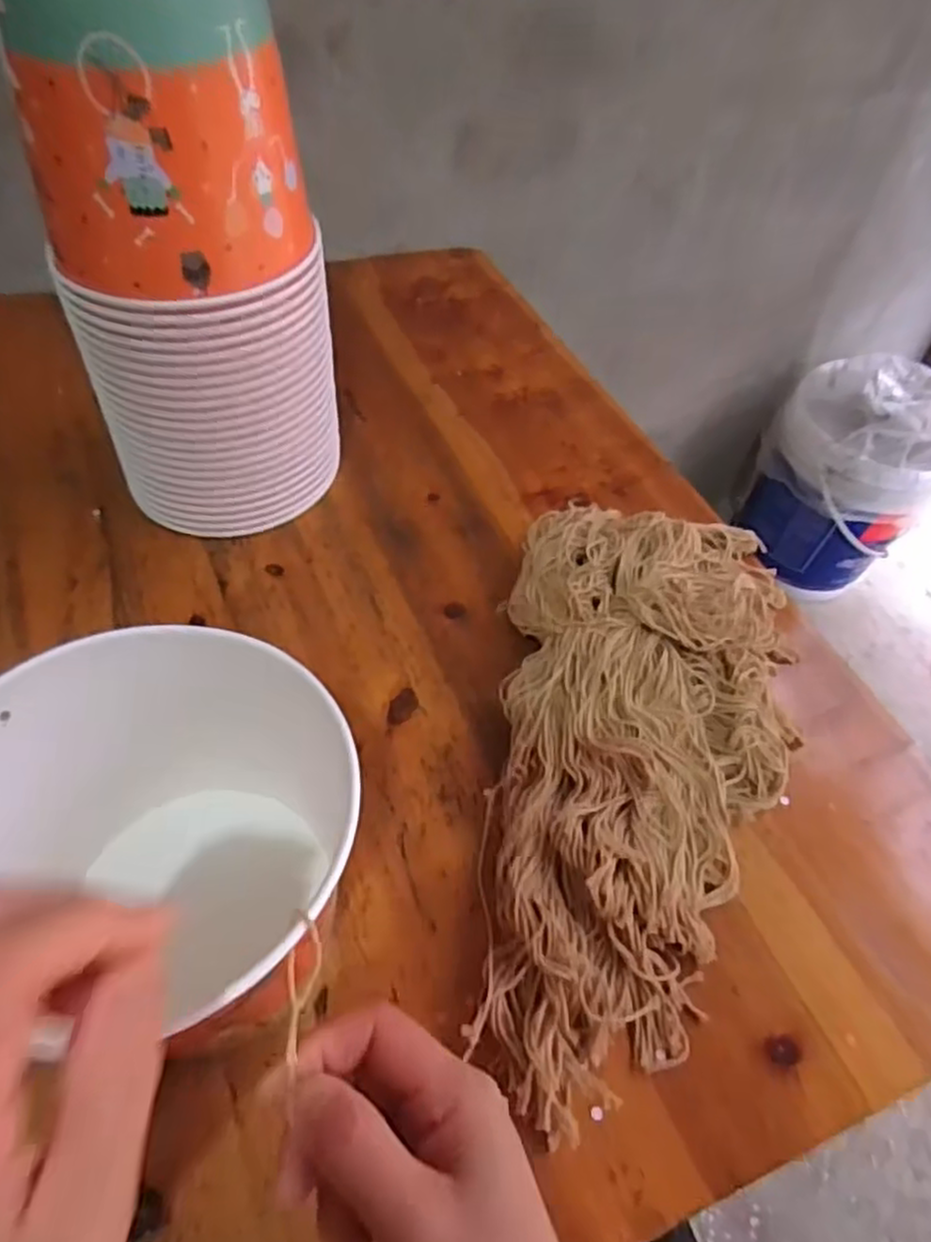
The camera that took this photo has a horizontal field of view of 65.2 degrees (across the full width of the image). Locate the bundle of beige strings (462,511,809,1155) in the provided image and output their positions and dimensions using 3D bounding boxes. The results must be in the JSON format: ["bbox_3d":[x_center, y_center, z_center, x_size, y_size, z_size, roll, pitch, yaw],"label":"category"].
[{"bbox_3d":[0.115,0.066,0.421,0.179,0.060,0.368,8,51,1],"label":"bundle of beige strings"}]

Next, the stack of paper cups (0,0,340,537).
[{"bbox_3d":[-0.168,-0.201,0.450,0.135,0.310,0.128,20,52,10],"label":"stack of paper cups"}]

